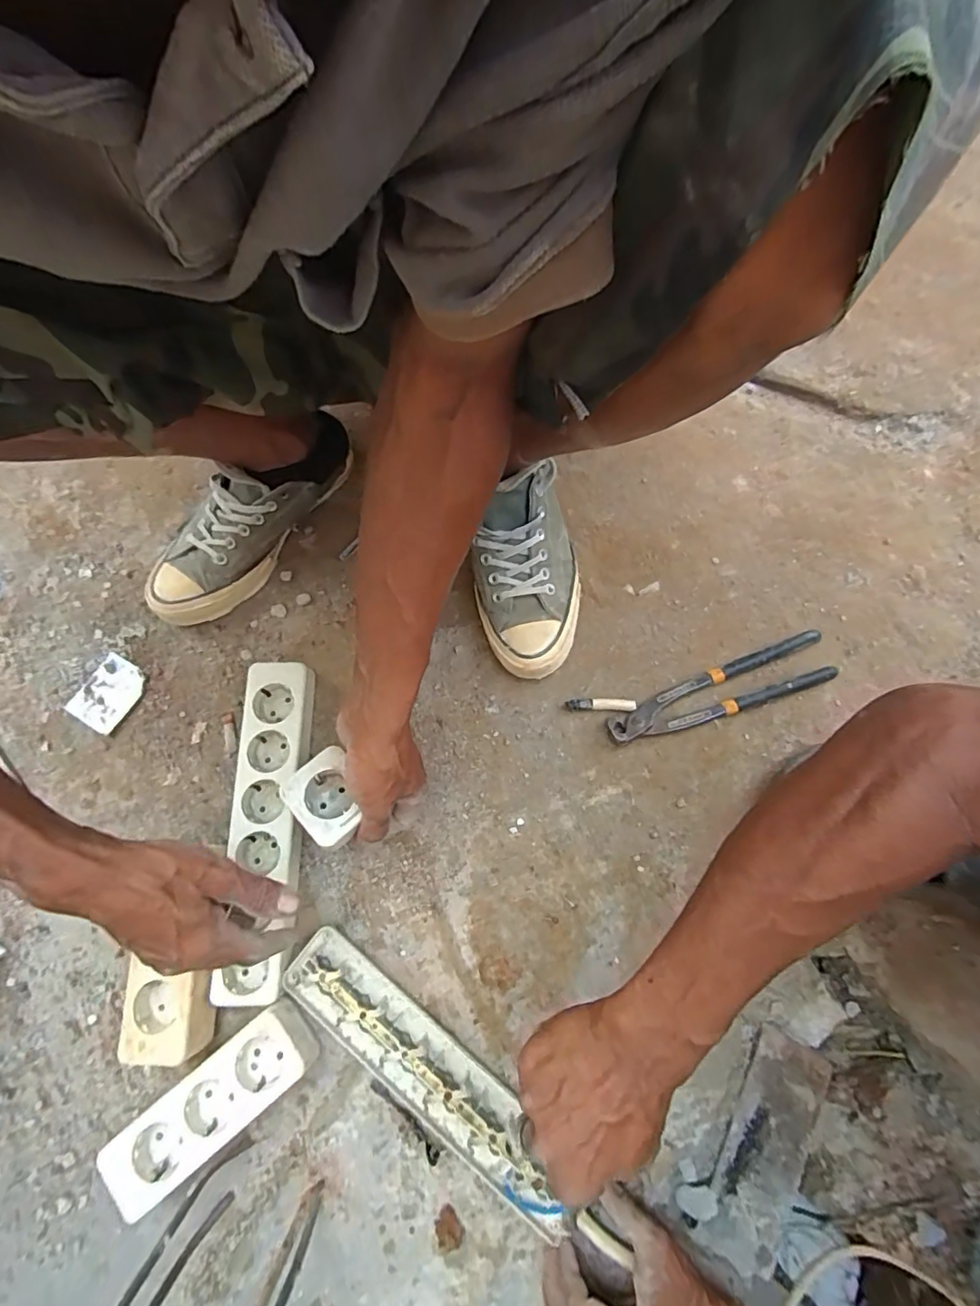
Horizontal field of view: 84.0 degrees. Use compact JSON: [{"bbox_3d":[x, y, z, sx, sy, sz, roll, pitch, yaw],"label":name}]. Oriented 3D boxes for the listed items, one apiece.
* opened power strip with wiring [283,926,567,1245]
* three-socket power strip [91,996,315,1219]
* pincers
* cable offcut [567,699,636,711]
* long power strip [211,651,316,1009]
[{"bbox_3d":[-0.053,0.338,0.438,0.271,0.031,0.063,36,78,12],"label":"opened power strip with wiring"},{"bbox_3d":[-0.215,0.351,0.427,0.154,0.046,0.057,-38,75,-9],"label":"three-socket power strip"},{"bbox_3d":[0.214,0.037,0.514,0.213,0.021,0.049,-19,73,-4],"label":"pincers"},{"bbox_3d":[0.105,0.049,0.517,0.063,0.012,0.010,0,73,2],"label":"cable offcut"},{"bbox_3d":[-0.200,0.150,0.491,0.057,0.033,0.283,-1,74,2],"label":"long power strip"}]

